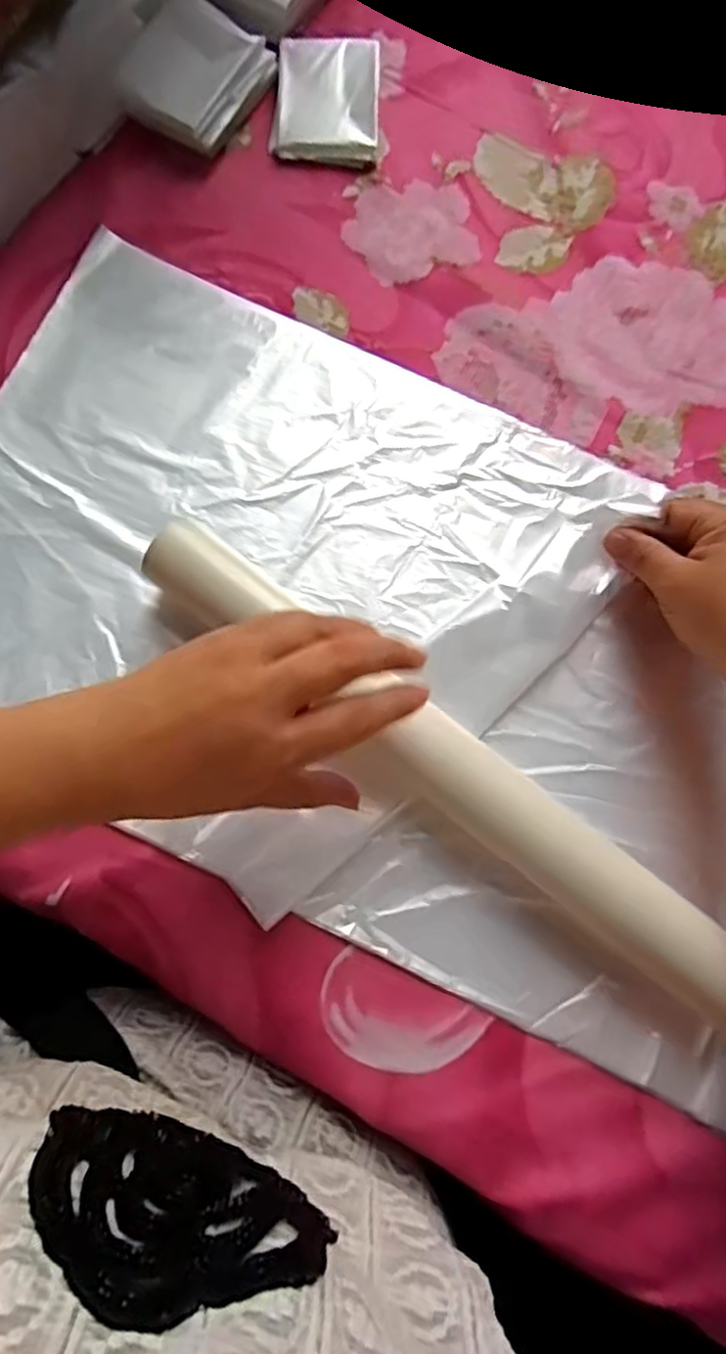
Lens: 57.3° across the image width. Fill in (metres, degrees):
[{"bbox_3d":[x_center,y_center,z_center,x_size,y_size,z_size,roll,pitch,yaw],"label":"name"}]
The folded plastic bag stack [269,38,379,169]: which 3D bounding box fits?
[{"bbox_3d":[-0.024,-0.383,0.442,0.067,0.017,0.088,1,77,-1],"label":"folded plastic bag stack"}]

